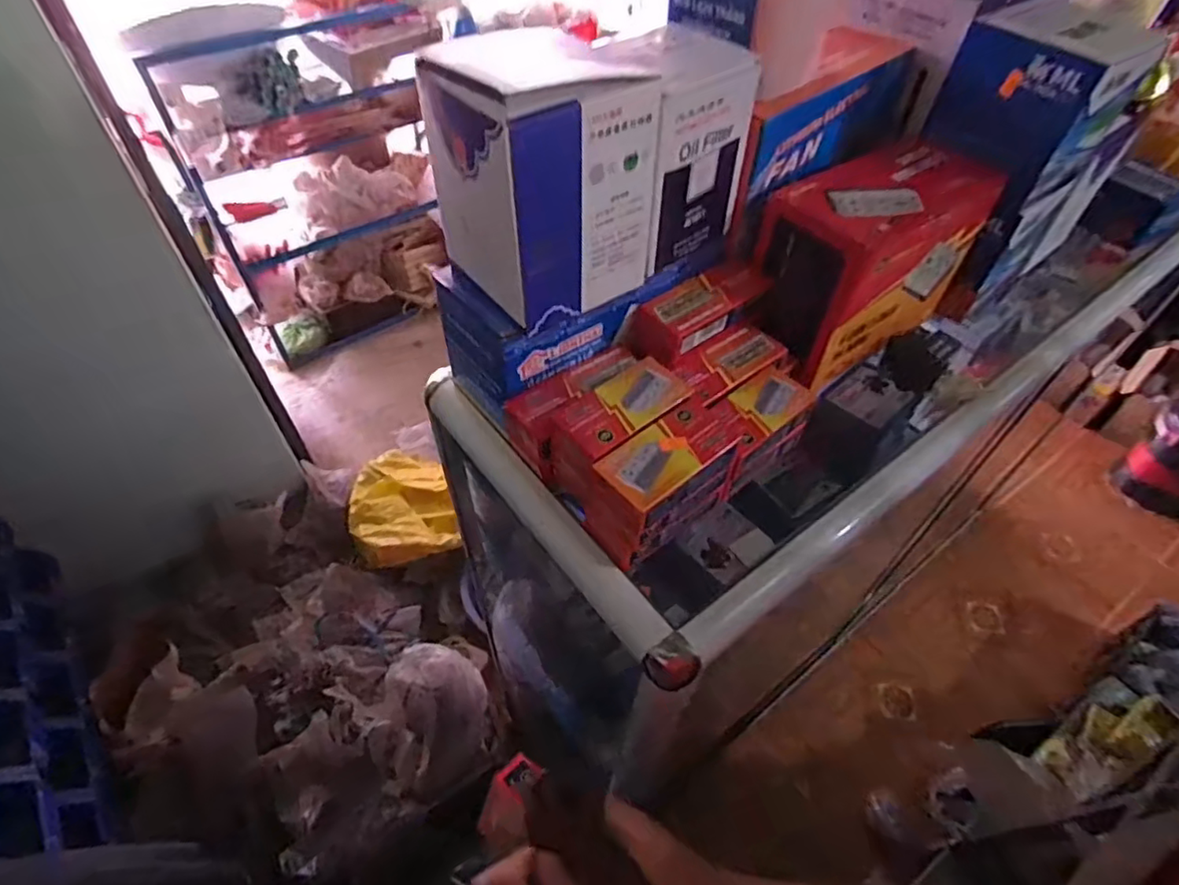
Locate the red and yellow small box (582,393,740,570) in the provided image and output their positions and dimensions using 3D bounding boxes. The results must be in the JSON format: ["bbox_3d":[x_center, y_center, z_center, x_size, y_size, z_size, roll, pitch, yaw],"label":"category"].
[{"bbox_3d":[0.061,0.030,0.488,0.115,0.093,0.061,-30,56,-24],"label":"red and yellow small box"}]

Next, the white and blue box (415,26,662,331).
[{"bbox_3d":[-0.033,-0.194,0.449,0.131,0.170,0.100,-31,57,-25],"label":"white and blue box"}]

